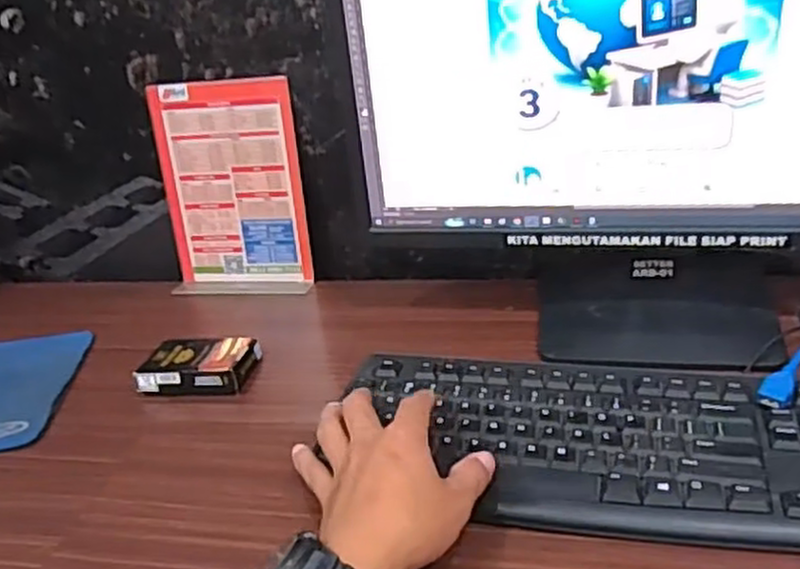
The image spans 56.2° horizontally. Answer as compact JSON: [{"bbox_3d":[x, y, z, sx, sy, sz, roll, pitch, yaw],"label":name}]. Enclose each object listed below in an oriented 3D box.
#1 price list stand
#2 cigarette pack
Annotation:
[{"bbox_3d":[-0.172,-0.095,0.774,0.147,0.214,0.048,0,30,12],"label":"price list stand"},{"bbox_3d":[-0.172,0.070,0.645,0.090,0.024,0.064,-2,30,9],"label":"cigarette pack"}]

